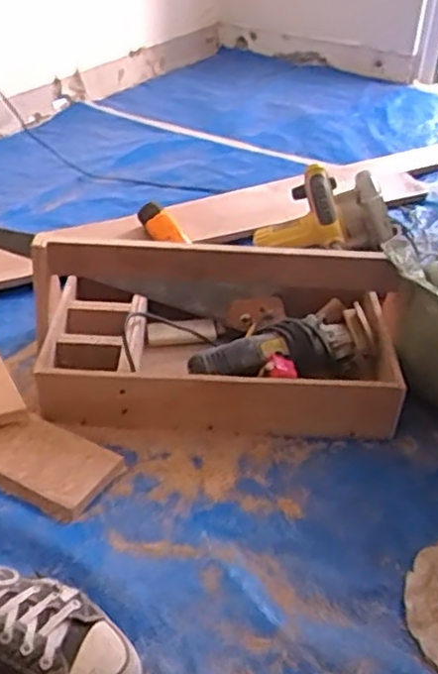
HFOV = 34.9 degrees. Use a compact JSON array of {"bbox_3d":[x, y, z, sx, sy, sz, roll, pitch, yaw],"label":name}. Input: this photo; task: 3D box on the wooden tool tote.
[{"bbox_3d":[-0.008,-0.018,0.942,0.461,0.191,0.257,1,36,-2],"label":"wooden tool tote"}]

